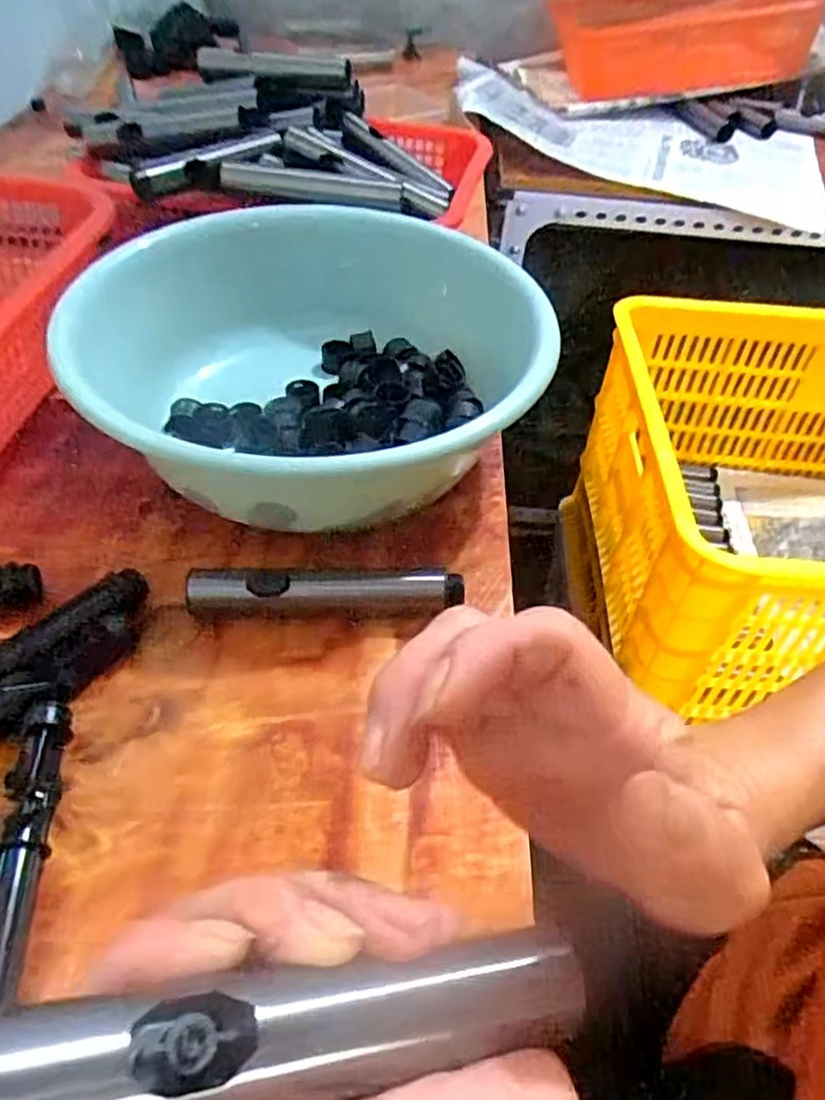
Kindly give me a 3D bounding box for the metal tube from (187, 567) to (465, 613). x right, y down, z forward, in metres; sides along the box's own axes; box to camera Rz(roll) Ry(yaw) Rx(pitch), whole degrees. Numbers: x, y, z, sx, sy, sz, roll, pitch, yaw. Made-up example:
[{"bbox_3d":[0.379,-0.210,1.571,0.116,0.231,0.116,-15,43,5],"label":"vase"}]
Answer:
[{"bbox_3d":[-0.048,0.024,0.402,0.148,0.024,0.022,0,47,-4],"label":"metal tube"}]

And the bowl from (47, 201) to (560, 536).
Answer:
[{"bbox_3d":[-0.054,-0.121,0.487,0.285,0.098,0.287,2,46,-2],"label":"bowl"}]

